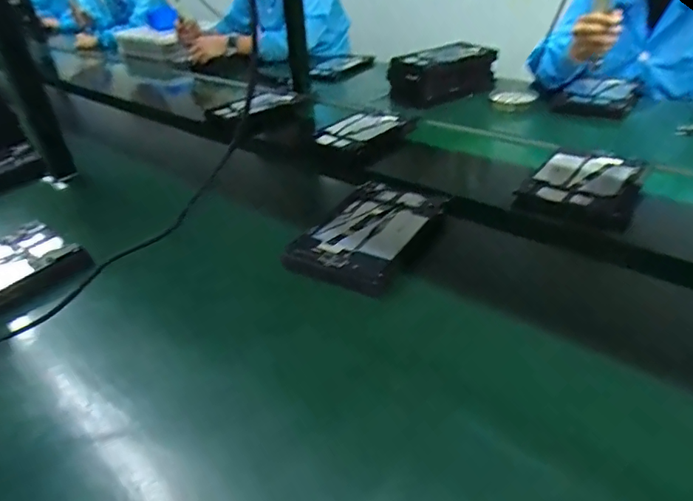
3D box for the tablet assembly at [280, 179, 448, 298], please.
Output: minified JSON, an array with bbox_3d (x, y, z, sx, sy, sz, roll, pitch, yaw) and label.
[{"bbox_3d":[0.028,-0.033,0.668,0.153,0.026,0.270,16,39,28],"label":"tablet assembly"}]

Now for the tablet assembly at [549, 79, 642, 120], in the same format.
[{"bbox_3d":[0.605,-0.368,1.107,0.160,0.039,0.202,23,43,35],"label":"tablet assembly"}]

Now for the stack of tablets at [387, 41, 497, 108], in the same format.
[{"bbox_3d":[0.262,-0.463,1.213,0.268,0.097,0.158,-18,36,-18],"label":"stack of tablets"}]

